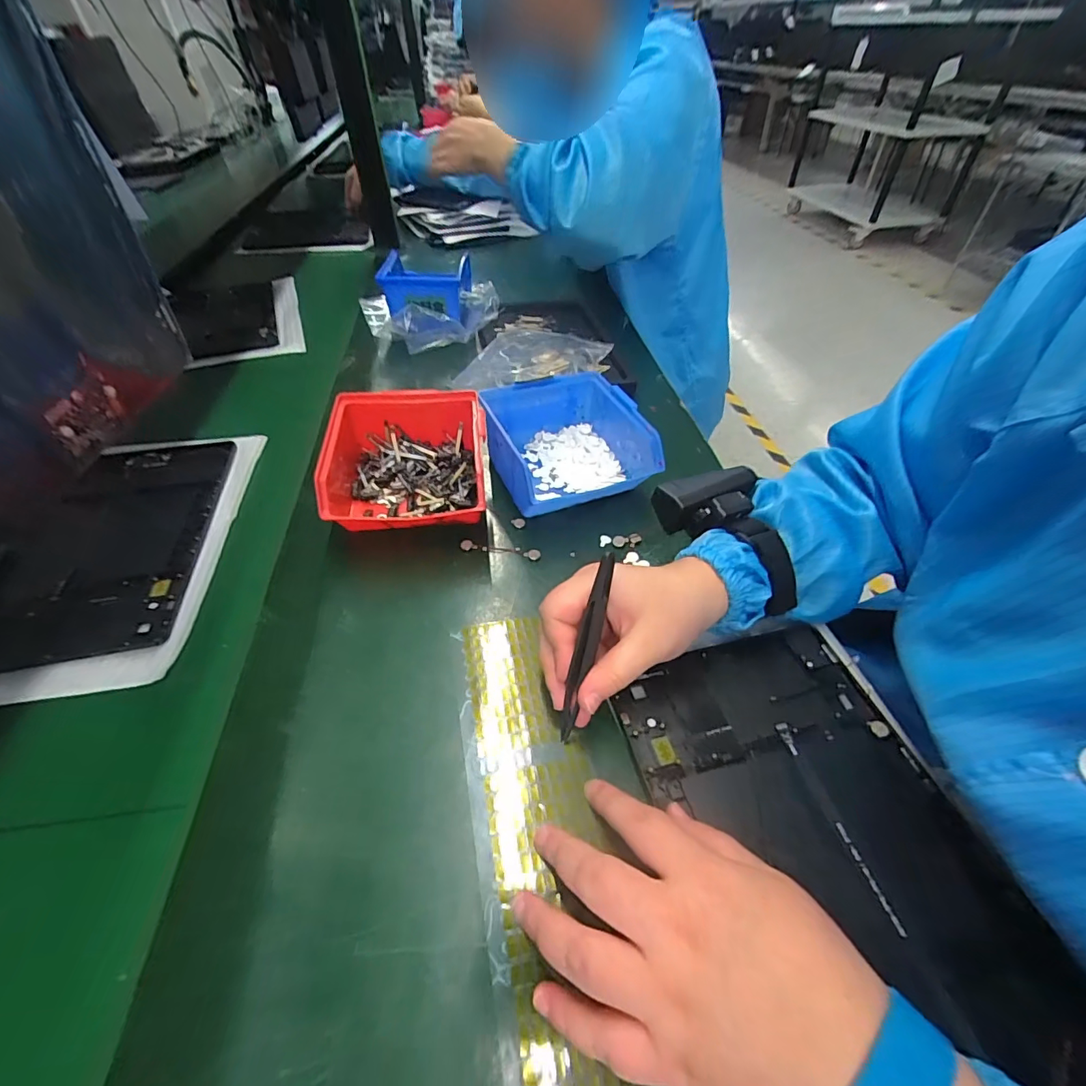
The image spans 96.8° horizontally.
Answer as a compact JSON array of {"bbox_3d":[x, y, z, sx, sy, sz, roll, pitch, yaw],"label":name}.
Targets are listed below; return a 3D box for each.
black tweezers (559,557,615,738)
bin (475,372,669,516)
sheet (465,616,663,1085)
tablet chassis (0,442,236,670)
[{"bbox_3d":[0.024,0.060,0.276,0.009,0.116,0.011,15,14,13],"label":"black tweezers"},{"bbox_3d":[0.019,-0.089,0.436,0.130,0.066,0.120,-11,48,-12],"label":"bin"},{"bbox_3d":[0.009,0.163,0.235,0.064,0.006,0.302,-6,46,-11],"label":"sheet"},{"bbox_3d":[-0.357,-0.007,0.397,0.149,0.009,0.237,-7,47,-8],"label":"tablet chassis"}]

